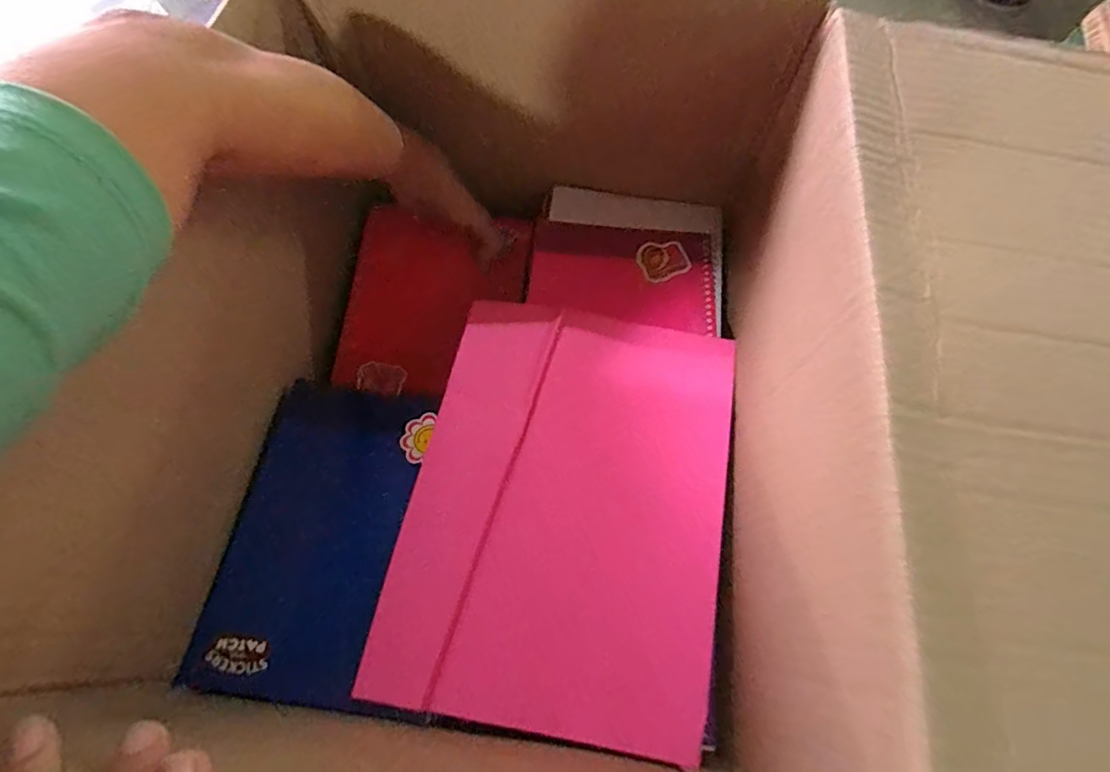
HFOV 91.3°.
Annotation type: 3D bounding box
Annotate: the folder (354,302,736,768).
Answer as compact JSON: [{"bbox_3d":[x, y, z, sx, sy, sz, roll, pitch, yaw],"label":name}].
[{"bbox_3d":[0.011,0.075,0.367,0.208,0.012,0.276,10,67,3],"label":"folder"}]

